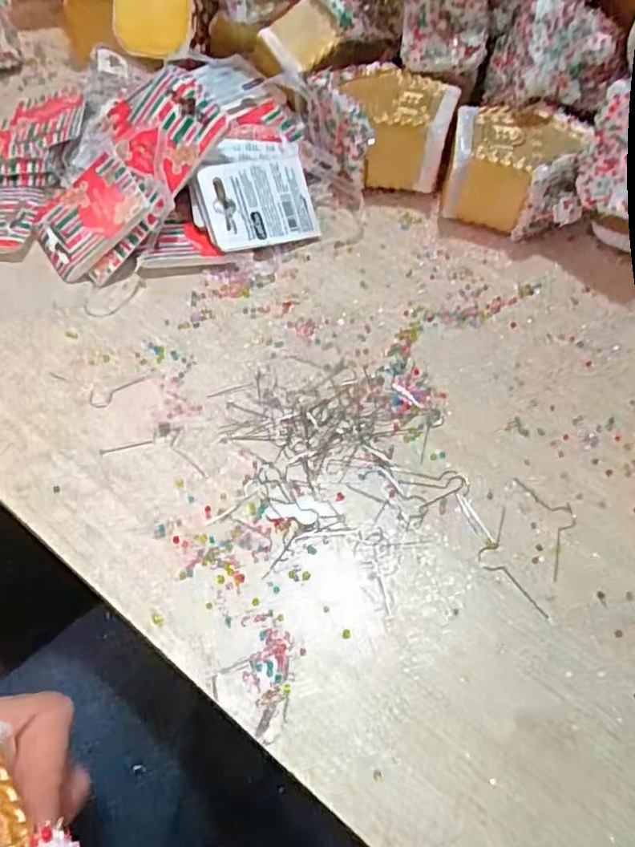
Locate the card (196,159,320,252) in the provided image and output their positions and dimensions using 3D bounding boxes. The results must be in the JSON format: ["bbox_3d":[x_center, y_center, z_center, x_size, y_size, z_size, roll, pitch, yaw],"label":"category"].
[{"bbox_3d":[-0.030,-0.115,0.316,0.058,0.006,0.044,-17,92,-22],"label":"card"}]

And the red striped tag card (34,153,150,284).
[{"bbox_3d":[-0.115,-0.103,0.303,0.058,0.004,0.044,-41,74,11],"label":"red striped tag card"}]

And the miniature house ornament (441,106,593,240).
[{"bbox_3d":[0.105,-0.134,0.328,0.068,0.046,0.056,13,57,6],"label":"miniature house ornament"}]

